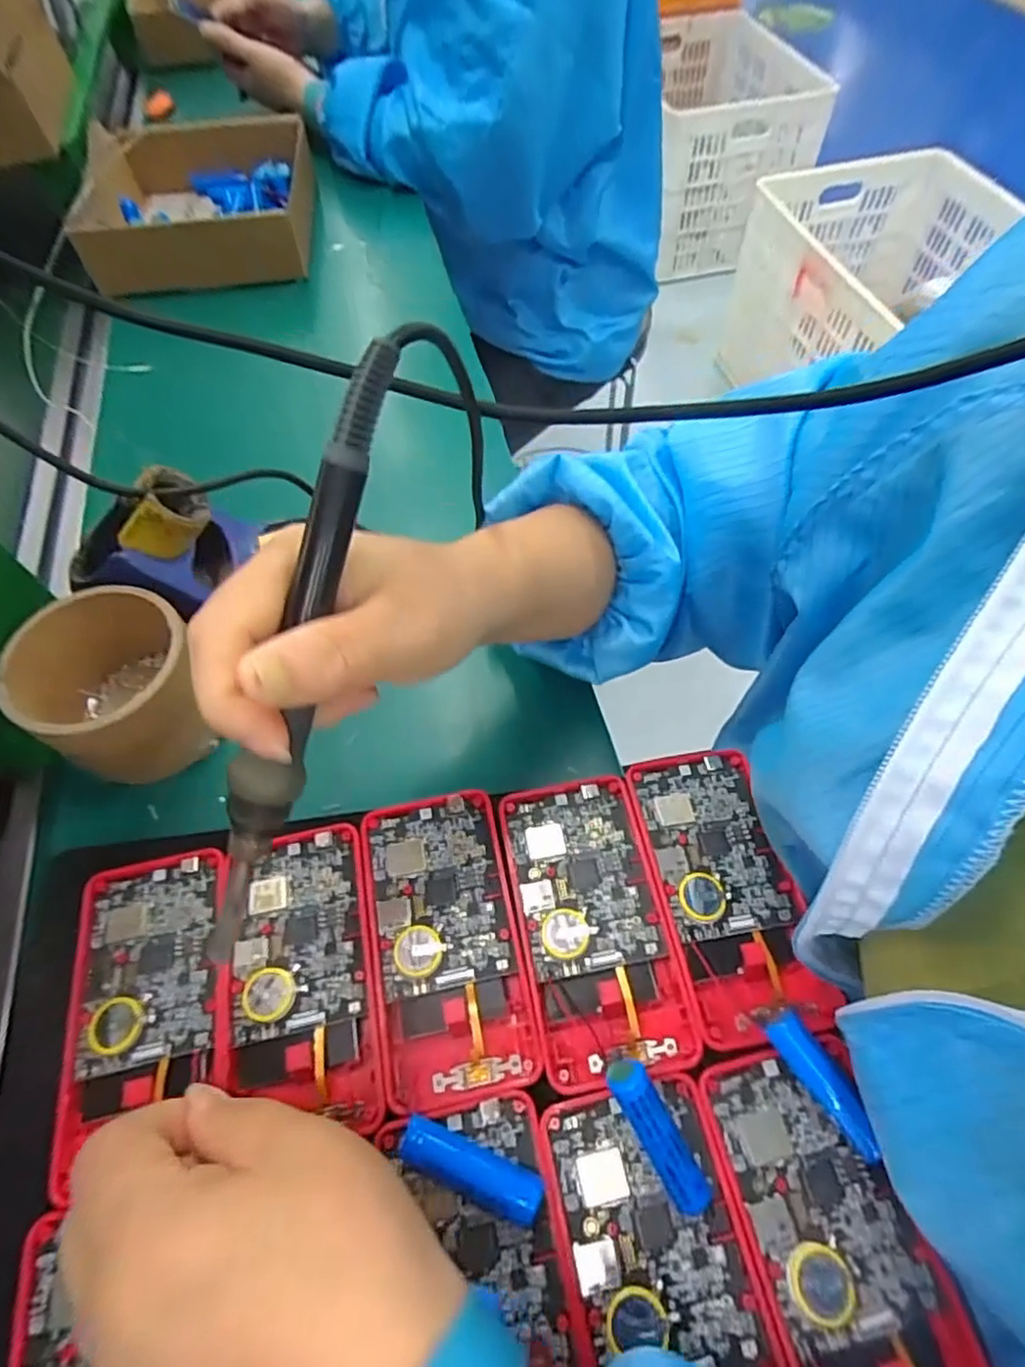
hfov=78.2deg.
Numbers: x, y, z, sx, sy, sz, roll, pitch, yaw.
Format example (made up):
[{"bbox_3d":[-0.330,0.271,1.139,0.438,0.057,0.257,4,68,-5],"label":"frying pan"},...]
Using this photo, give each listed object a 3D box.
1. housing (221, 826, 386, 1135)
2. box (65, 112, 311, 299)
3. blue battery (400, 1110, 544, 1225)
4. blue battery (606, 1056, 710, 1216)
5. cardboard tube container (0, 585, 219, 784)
[{"bbox_3d":[-0.090,0.123,0.272,0.060,0.012,0.115,-11,59,-5],"label":"housing"},{"bbox_3d":[-0.295,-0.469,0.607,0.188,0.055,0.232,-8,60,-3],"label":"box"},{"bbox_3d":[-0.016,0.175,0.228,0.053,0.014,0.014,19,61,12],"label":"blue battery"},{"bbox_3d":[0.051,0.158,0.221,0.013,0.013,0.051,-30,83,-16],"label":"blue battery"},{"bbox_3d":[-0.200,0.002,0.325,0.086,0.063,0.081,-1,59,1],"label":"cardboard tube container"}]

